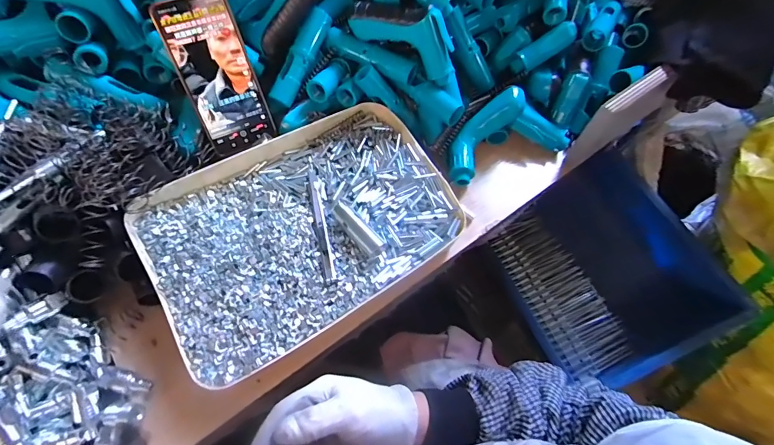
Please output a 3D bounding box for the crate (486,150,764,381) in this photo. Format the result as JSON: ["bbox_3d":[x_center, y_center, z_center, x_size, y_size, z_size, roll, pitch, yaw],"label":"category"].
[{"bbox_3d":[0.343,0.079,0.651,0.241,0.155,0.320,-21,65,-12],"label":"crate"}]

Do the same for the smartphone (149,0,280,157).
[{"bbox_3d":[-0.187,-0.164,0.440,0.076,0.162,0.008,-25,27,-18],"label":"smartphone"}]

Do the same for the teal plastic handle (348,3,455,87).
[{"bbox_3d":[0.020,-0.223,0.478,0.130,0.078,0.037,23,64,10],"label":"teal plastic handle"}]

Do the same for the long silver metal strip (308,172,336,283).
[{"bbox_3d":[-0.074,-0.005,0.432,0.012,0.006,0.142,-11,64,-7],"label":"long silver metal strip"}]

